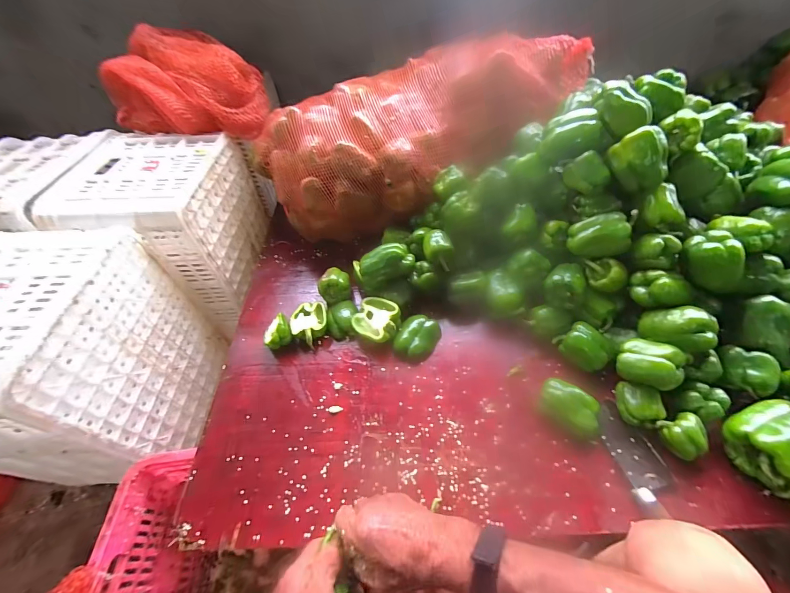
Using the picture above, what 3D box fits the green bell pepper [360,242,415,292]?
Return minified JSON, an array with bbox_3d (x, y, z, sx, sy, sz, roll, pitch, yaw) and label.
[{"bbox_3d":[-0.018,-0.066,0.685,0.115,0.067,0.071,-5,52,2],"label":"green bell pepper"}]

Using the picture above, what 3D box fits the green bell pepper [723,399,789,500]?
[{"bbox_3d":[0.545,0.209,0.470,0.106,0.078,0.121,-29,55,-16],"label":"green bell pepper"}]

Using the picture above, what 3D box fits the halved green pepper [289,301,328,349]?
[{"bbox_3d":[-0.175,0.062,0.695,0.069,0.040,0.095,-10,52,-2],"label":"halved green pepper"}]

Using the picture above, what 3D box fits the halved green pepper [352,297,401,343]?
[{"bbox_3d":[-0.038,0.051,0.673,0.096,0.056,0.082,28,59,25],"label":"halved green pepper"}]

